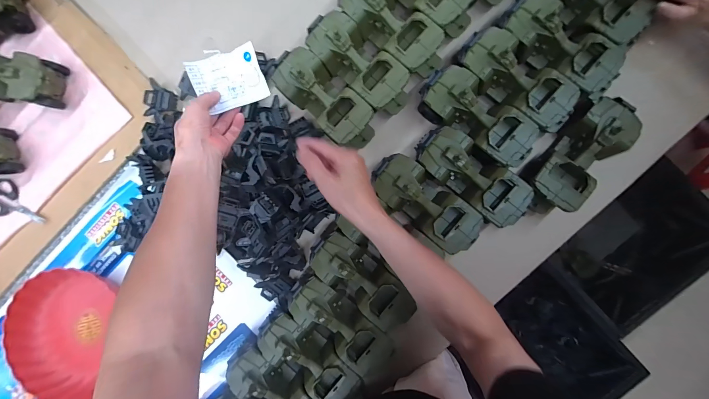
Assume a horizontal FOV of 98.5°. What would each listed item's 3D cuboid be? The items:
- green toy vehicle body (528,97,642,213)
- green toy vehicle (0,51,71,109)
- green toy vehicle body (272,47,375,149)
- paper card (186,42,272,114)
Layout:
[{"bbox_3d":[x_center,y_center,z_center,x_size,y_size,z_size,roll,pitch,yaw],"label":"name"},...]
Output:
[{"bbox_3d":[0.347,-0.064,0.470,0.081,0.064,0.191,37,93,4],"label":"green toy vehicle body"},{"bbox_3d":[-0.634,-0.223,0.566,0.173,0.074,0.084,8,91,5],"label":"green toy vehicle"},{"bbox_3d":[-0.044,-0.167,0.513,0.192,0.070,0.092,43,93,3],"label":"green toy vehicle body"},{"bbox_3d":[-0.175,-0.167,0.428,0.093,0.011,0.072,-21,103,-10],"label":"paper card"}]

